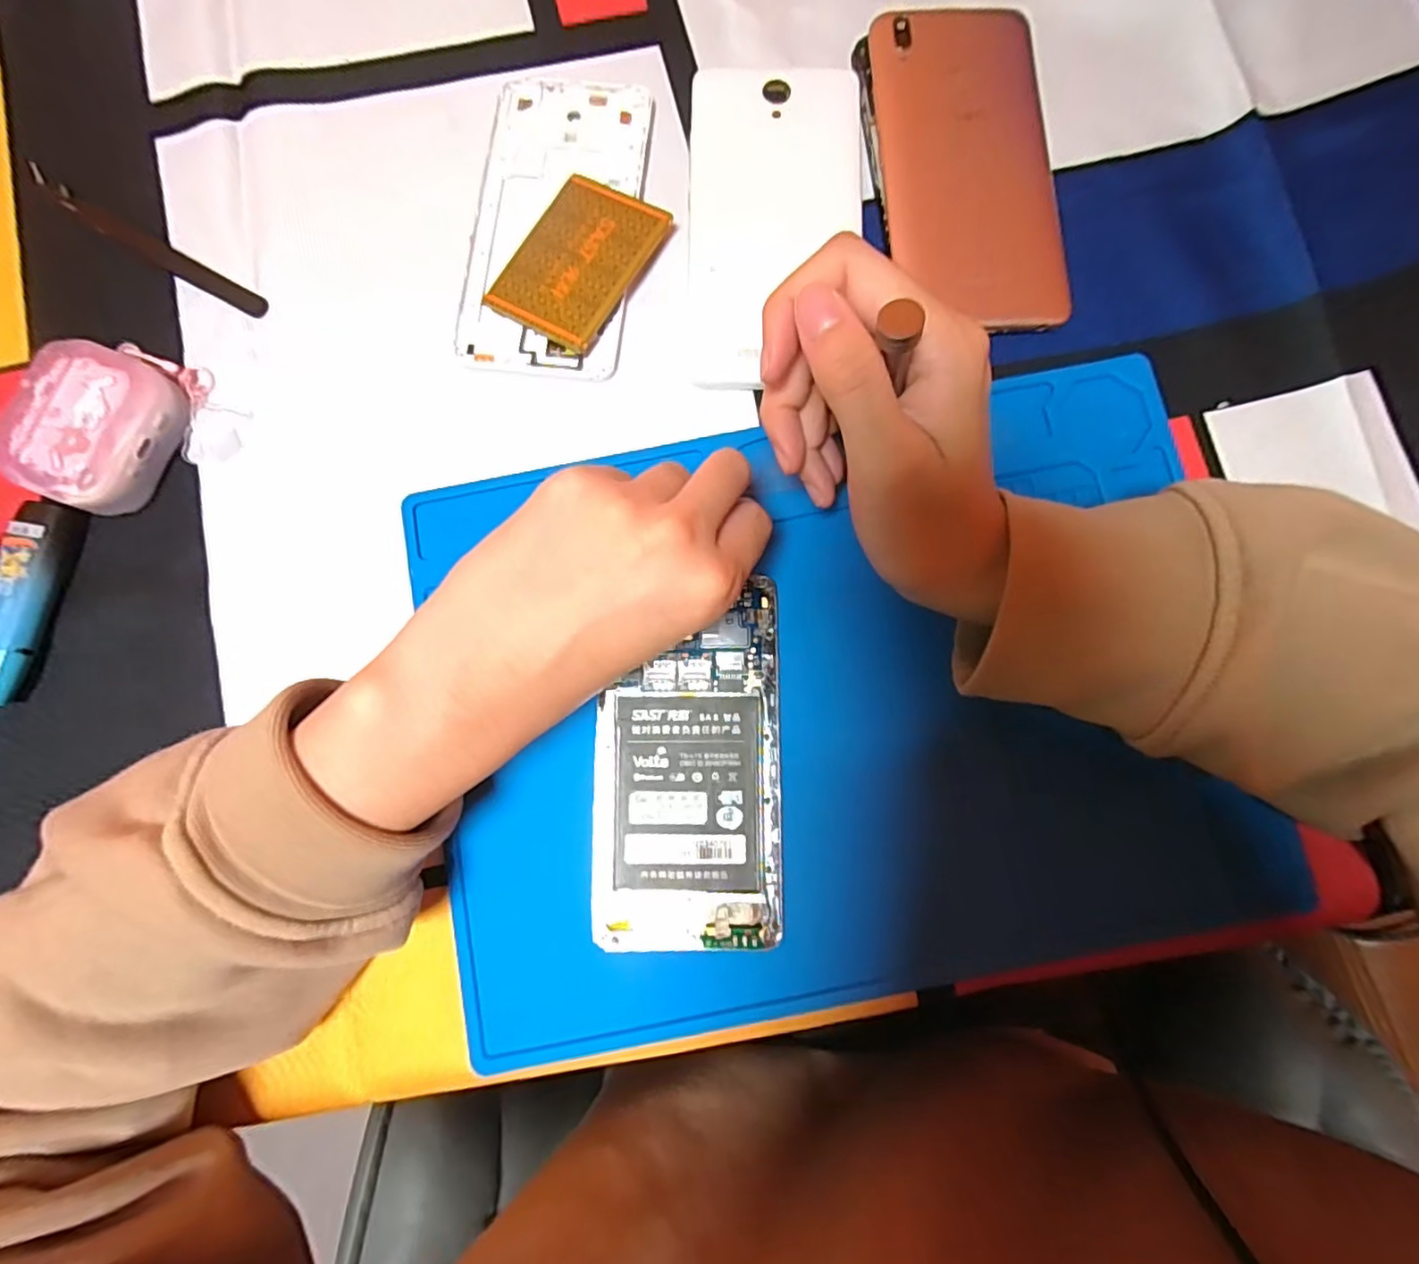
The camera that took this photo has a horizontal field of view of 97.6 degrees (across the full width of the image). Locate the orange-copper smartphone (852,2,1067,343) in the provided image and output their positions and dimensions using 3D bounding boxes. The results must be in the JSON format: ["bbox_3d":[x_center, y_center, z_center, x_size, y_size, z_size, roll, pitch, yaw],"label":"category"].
[{"bbox_3d":[0.112,-0.203,0.273,0.076,0.011,0.148,-5,82,1],"label":"orange-copper smartphone"}]

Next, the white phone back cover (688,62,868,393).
[{"bbox_3d":[0.029,-0.181,0.272,0.074,0.007,0.145,1,82,1],"label":"white phone back cover"}]

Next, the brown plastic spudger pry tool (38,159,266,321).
[{"bbox_3d":[-0.252,-0.173,0.276,0.124,0.010,0.011,29,84,5],"label":"brown plastic spudger pry tool"}]

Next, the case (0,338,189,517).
[{"bbox_3d":[-0.253,-0.084,0.257,0.047,0.027,0.064,21,83,4],"label":"case"}]

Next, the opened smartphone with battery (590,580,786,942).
[{"bbox_3d":[-0.009,0.051,0.240,0.070,0.006,0.134,0,82,1],"label":"opened smartphone with battery"}]

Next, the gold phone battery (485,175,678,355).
[{"bbox_3d":[-0.058,-0.162,0.270,0.055,0.009,0.072,30,84,5],"label":"gold phone battery"}]

